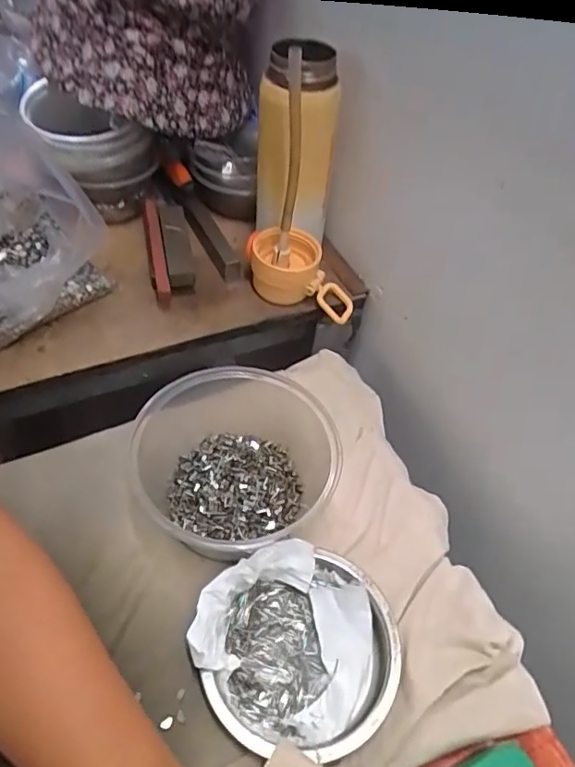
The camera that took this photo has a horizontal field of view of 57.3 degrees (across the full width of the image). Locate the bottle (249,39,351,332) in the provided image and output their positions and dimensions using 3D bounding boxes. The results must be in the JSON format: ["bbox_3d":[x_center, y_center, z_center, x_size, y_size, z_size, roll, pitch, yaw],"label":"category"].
[{"bbox_3d":[0.018,-0.172,0.459,0.098,0.195,0.098,4,56,-2],"label":"bottle"}]

